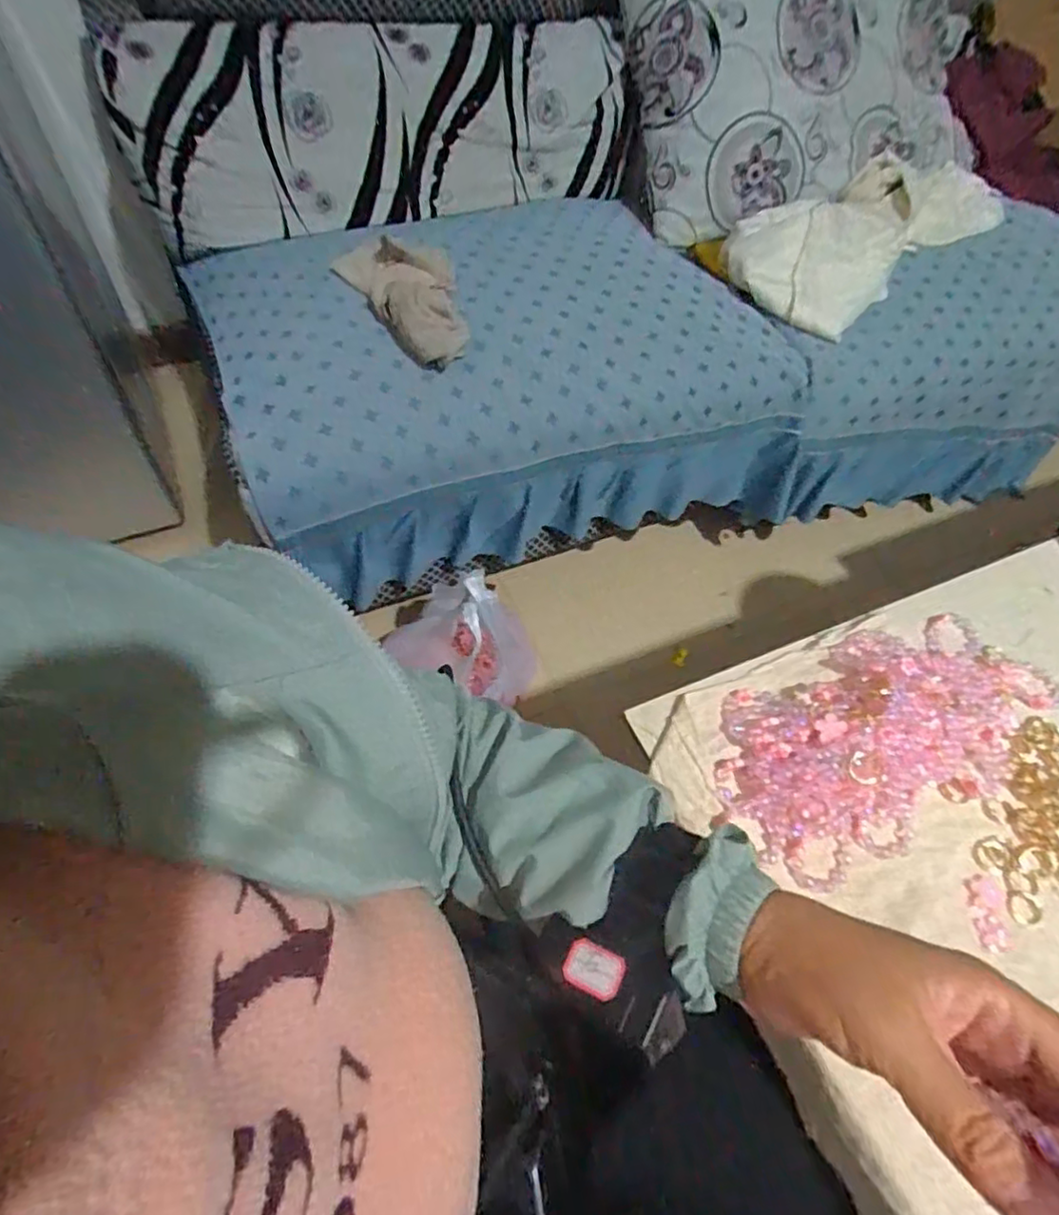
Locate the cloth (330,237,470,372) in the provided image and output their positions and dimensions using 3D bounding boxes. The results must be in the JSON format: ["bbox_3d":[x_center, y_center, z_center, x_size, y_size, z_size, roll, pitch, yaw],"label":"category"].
[{"bbox_3d":[-0.186,-0.440,0.909,0.171,0.083,0.232,-7,55,-10],"label":"cloth"}]

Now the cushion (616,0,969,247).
[{"bbox_3d":[0.529,-1.095,1.195,0.741,0.594,0.146,-23,17,-14],"label":"cushion"}]

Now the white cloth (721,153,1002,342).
[{"bbox_3d":[0.632,-0.710,1.167,0.571,0.062,0.270,-37,88,-15],"label":"white cloth"}]

